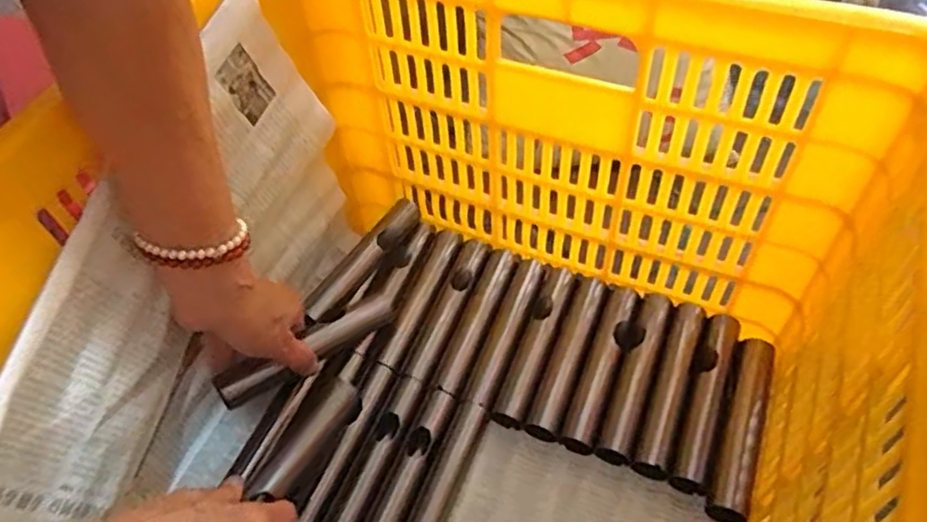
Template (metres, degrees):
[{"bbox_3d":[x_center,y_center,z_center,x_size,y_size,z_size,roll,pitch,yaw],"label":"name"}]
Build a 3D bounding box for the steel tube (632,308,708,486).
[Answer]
[{"bbox_3d":[0.156,0.095,0.504,0.023,0.026,0.137,17,55,17],"label":"steel tube"}]

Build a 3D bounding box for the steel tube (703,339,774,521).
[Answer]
[{"bbox_3d":[0.198,0.117,0.477,0.026,0.029,0.142,17,56,17],"label":"steel tube"}]

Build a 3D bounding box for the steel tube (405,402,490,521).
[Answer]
[{"bbox_3d":[-0.019,0.165,0.469,0.024,0.020,0.135,18,56,17],"label":"steel tube"}]

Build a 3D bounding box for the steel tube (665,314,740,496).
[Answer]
[{"bbox_3d":[0.176,0.101,0.494,0.027,0.028,0.138,16,55,16],"label":"steel tube"}]

